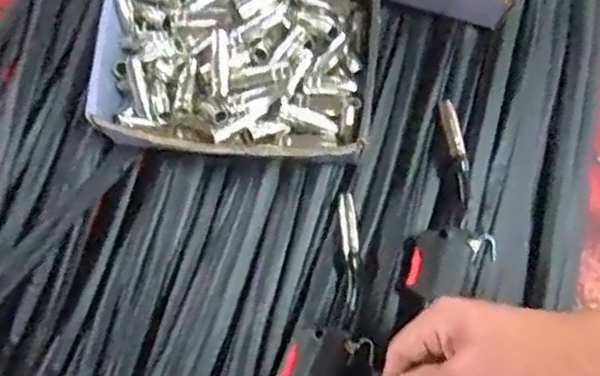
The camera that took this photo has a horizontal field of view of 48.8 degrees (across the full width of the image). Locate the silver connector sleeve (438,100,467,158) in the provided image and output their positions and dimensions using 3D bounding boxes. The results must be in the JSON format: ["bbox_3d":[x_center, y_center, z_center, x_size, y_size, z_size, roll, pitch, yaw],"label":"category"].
[{"bbox_3d":[0.141,-0.056,0.612,0.015,0.012,0.062,-8,61,0],"label":"silver connector sleeve"}]

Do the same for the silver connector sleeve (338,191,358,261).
[{"bbox_3d":[0.044,0.033,0.594,0.016,0.011,0.058,-5,77,0],"label":"silver connector sleeve"}]

